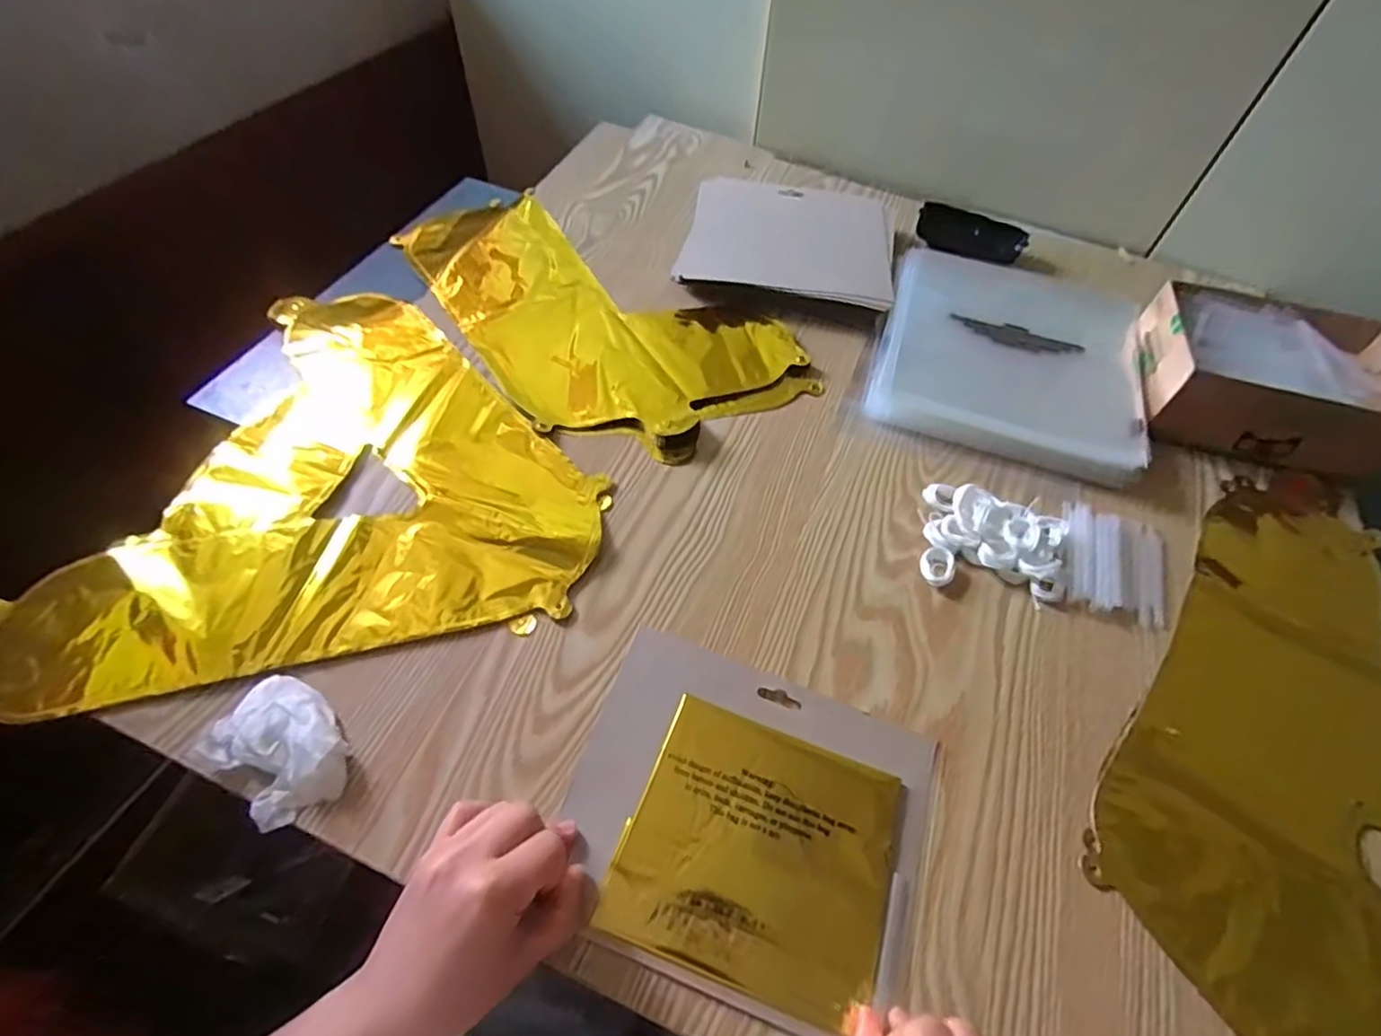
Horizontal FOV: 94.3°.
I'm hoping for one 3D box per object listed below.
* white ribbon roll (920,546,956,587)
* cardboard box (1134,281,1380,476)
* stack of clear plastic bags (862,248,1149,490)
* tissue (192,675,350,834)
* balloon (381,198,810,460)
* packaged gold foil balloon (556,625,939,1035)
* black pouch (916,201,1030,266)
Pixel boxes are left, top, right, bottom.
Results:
[{"bbox_3d":[0.172,0.034,0.446,0.025,0.012,0.028,35,60,20],"label":"white ribbon roll"},{"bbox_3d":[0.473,-0.114,0.528,0.197,0.068,0.137,13,56,6],"label":"cardboard box"},{"bbox_3d":[0.284,-0.154,0.575,0.212,0.027,0.246,17,56,9],"label":"stack of clear plastic bags"},{"bbox_3d":[-0.225,0.125,0.349,0.077,0.021,0.058,37,61,21],"label":"tissue"},{"bbox_3d":[-0.101,-0.204,0.596,0.227,0.010,0.404,-33,63,-23],"label":"balloon"},{"bbox_3d":[0.031,0.164,0.355,0.191,0.010,0.164,19,56,9],"label":"packaged gold foil balloon"},{"bbox_3d":[0.292,-0.296,0.669,0.108,0.026,0.040,25,57,13],"label":"black pouch"}]

